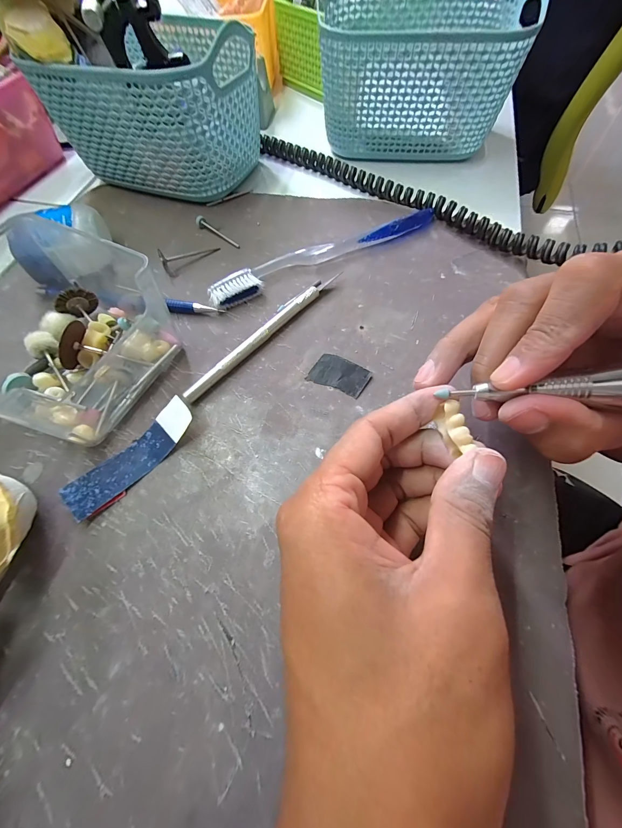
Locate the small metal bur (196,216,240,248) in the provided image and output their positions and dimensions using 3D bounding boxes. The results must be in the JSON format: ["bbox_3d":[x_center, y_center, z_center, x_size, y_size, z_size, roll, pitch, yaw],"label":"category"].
[{"bbox_3d":[-0.076,-0.149,0.247,0.047,0.008,0.007,36,70,18],"label":"small metal bur"}]

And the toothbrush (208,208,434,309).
[{"bbox_3d":[0.013,-0.122,0.229,0.187,0.013,0.018,-28,66,-11],"label":"toothbrush"}]

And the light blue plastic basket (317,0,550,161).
[{"bbox_3d":[0.092,-0.305,0.278,0.164,0.079,0.119,4,64,4],"label":"light blue plastic basket"}]

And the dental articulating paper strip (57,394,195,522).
[{"bbox_3d":[-0.094,0.022,0.162,0.020,0.013,0.072,40,72,19],"label":"dental articulating paper strip"}]

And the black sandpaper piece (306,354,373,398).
[{"bbox_3d":[0.018,-0.025,0.187,0.035,0.004,0.021,22,67,12],"label":"black sandpaper piece"}]

